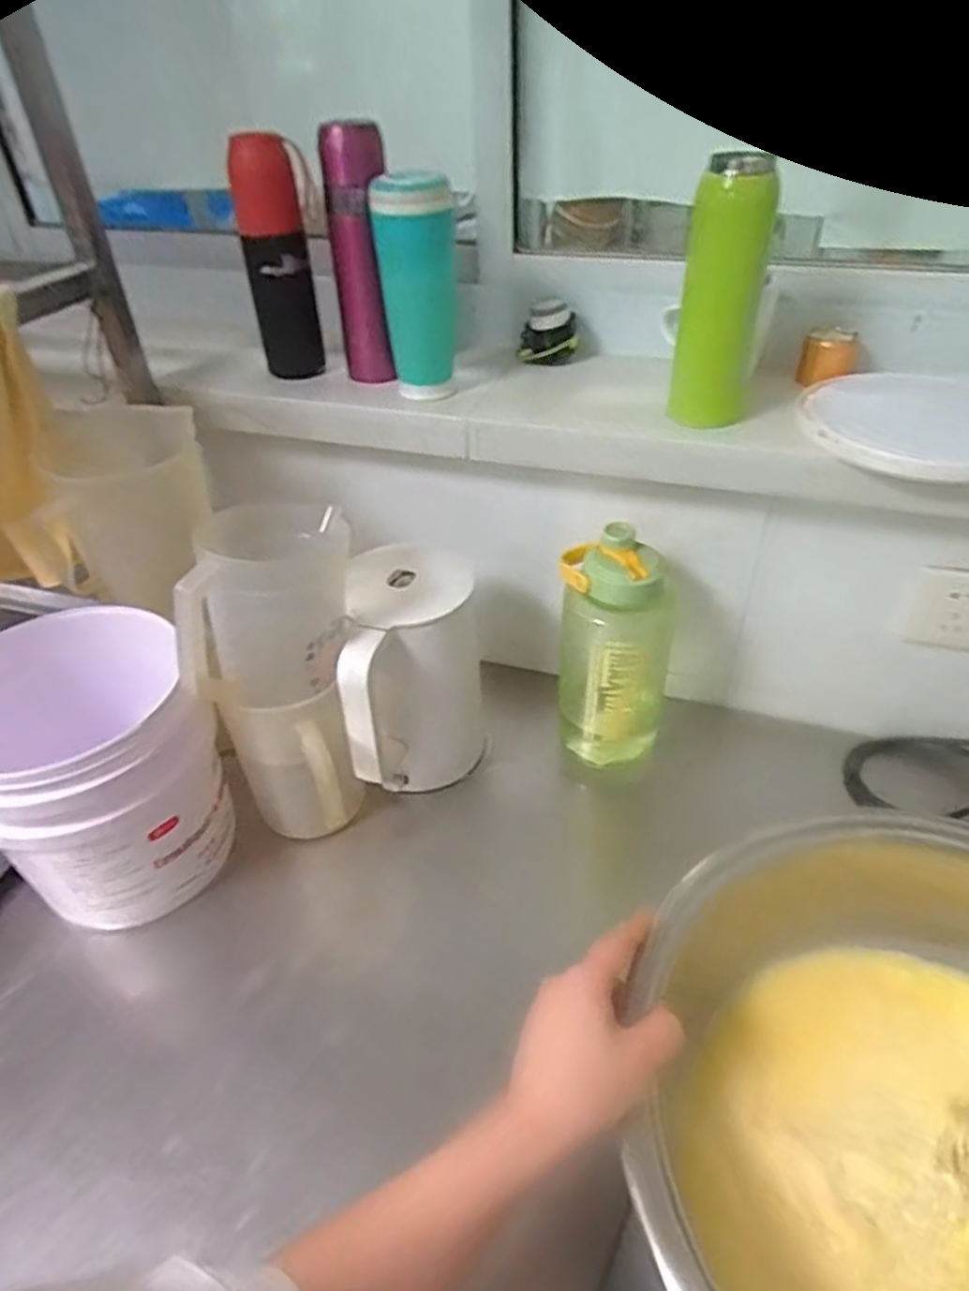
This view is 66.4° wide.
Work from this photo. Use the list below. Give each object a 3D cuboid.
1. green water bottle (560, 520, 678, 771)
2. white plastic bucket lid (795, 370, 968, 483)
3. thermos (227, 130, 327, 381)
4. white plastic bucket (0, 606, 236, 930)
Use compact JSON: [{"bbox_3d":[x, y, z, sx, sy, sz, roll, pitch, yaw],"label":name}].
[{"bbox_3d":[0.134,0.015,0.775,0.116,0.268,0.099,7,41,11],"label":"green water bottle"},{"bbox_3d":[0.383,-0.202,0.663,0.196,0.018,0.197,-4,44,4],"label":"white plastic bucket lid"},{"bbox_3d":[-0.221,-0.407,0.794,0.067,0.221,0.062,-13,41,-12],"label":"thermos"},{"bbox_3d":[-0.354,0.127,0.691,0.206,0.238,0.193,-22,44,-22],"label":"white plastic bucket"}]

